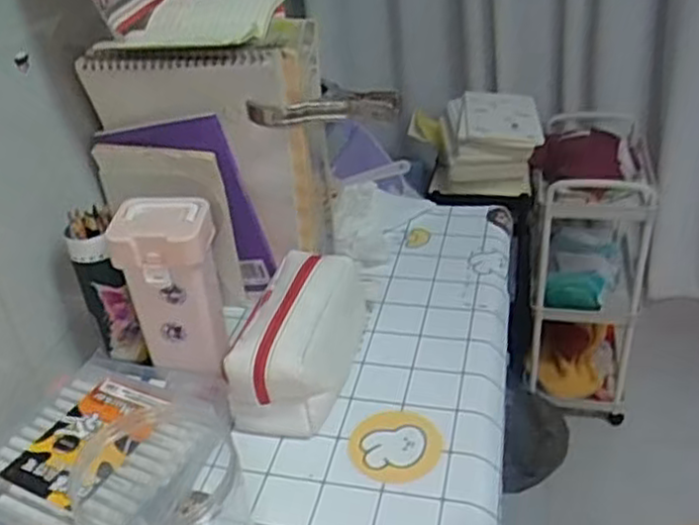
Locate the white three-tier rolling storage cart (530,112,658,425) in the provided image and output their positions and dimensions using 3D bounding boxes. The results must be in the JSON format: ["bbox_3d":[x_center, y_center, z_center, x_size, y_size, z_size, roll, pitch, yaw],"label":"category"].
[{"bbox_3d":[0.523,-0.002,1.619,0.244,0.558,0.367,5,35,14],"label":"white three-tier rolling storage cart"}]

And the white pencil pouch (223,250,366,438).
[{"bbox_3d":[-0.042,0.063,0.690,0.090,0.088,0.198,5,34,11],"label":"white pencil pouch"}]

